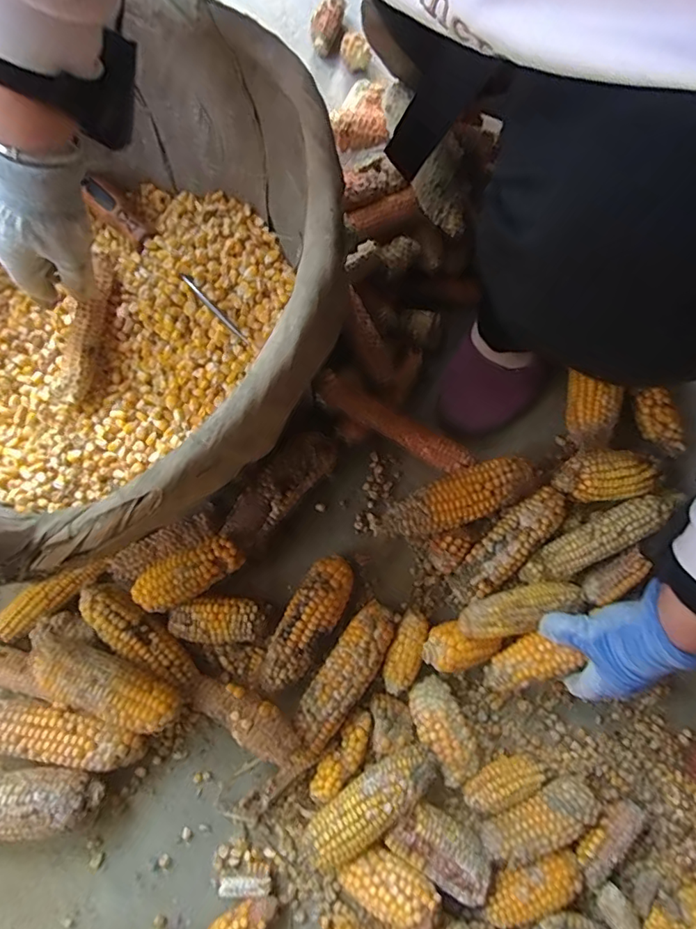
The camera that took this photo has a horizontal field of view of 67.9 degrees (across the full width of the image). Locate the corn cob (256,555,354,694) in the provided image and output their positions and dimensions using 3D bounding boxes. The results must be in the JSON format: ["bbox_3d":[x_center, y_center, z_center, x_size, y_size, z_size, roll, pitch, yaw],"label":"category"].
[{"bbox_3d":[-0.040,0.149,0.487,0.046,0.042,0.131,32,80,4],"label":"corn cob"}]

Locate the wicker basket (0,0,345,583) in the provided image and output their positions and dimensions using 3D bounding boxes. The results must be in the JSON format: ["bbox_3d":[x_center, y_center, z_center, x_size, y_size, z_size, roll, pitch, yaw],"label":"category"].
[{"bbox_3d":[-0.223,-0.143,0.320,0.417,0.331,0.401,0,79,-2],"label":"wicker basket"}]

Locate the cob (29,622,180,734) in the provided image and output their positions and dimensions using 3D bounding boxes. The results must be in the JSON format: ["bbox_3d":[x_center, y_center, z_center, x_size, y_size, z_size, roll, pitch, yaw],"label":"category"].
[{"bbox_3d":[-0.207,0.183,0.439,0.139,0.045,0.047,23,79,3],"label":"cob"}]

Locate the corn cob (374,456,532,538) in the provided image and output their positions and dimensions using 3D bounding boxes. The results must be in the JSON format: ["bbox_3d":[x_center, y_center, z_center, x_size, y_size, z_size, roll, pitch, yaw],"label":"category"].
[{"bbox_3d":[0.105,0.035,0.515,0.157,0.050,0.049,-20,80,-6],"label":"corn cob"}]

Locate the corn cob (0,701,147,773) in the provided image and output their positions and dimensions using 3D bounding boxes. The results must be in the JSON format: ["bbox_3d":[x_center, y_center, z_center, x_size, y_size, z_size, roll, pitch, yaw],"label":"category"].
[{"bbox_3d":[-0.262,0.237,0.465,0.162,0.043,0.048,11,79,0],"label":"corn cob"}]

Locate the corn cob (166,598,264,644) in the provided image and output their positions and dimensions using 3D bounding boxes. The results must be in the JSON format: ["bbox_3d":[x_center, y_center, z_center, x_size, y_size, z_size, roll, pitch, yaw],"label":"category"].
[{"bbox_3d":[-0.123,0.148,0.489,0.085,0.034,0.039,-1,79,-2],"label":"corn cob"}]

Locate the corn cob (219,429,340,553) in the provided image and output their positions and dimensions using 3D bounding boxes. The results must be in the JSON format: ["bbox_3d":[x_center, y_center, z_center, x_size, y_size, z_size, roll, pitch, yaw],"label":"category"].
[{"bbox_3d":[-0.068,0.023,0.515,0.138,0.047,0.049,-44,83,-9],"label":"corn cob"}]

